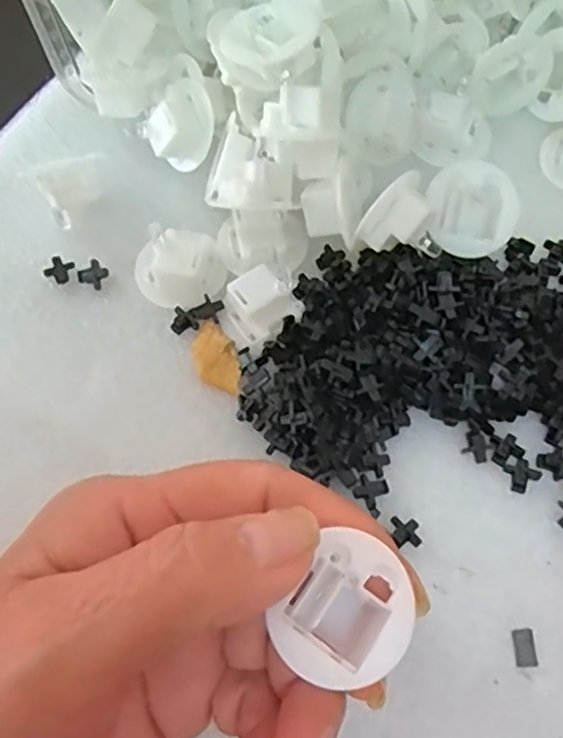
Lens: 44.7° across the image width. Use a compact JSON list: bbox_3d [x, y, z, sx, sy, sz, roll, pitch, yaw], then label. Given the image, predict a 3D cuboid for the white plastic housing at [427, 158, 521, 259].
[{"bbox_3d":[0.067,-0.056,0.241,0.031,0.012,0.032,1,99,5],"label":"white plastic housing"}]

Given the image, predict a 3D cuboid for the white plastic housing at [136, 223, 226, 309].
[{"bbox_3d":[-0.036,-0.037,0.239,0.030,0.016,0.027,-14,67,-4],"label":"white plastic housing"}]

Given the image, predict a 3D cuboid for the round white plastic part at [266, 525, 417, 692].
[{"bbox_3d":[0.015,0.054,0.150,0.027,0.008,0.030,32,72,14],"label":"round white plastic part"}]

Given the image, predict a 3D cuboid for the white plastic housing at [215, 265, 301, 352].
[{"bbox_3d":[-0.008,-0.020,0.232,0.024,0.011,0.023,-38,71,-14],"label":"white plastic housing"}]

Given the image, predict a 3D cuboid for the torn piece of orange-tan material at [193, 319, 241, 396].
[{"bbox_3d":[-0.022,-0.004,0.232,0.014,0.004,0.028,-15,67,-5],"label":"torn piece of orange-tan material"}]

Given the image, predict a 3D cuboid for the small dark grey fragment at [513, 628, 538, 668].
[{"bbox_3d":[0.069,0.079,0.194,0.006,0.004,0.010,-1,67,1],"label":"small dark grey fragment"}]

